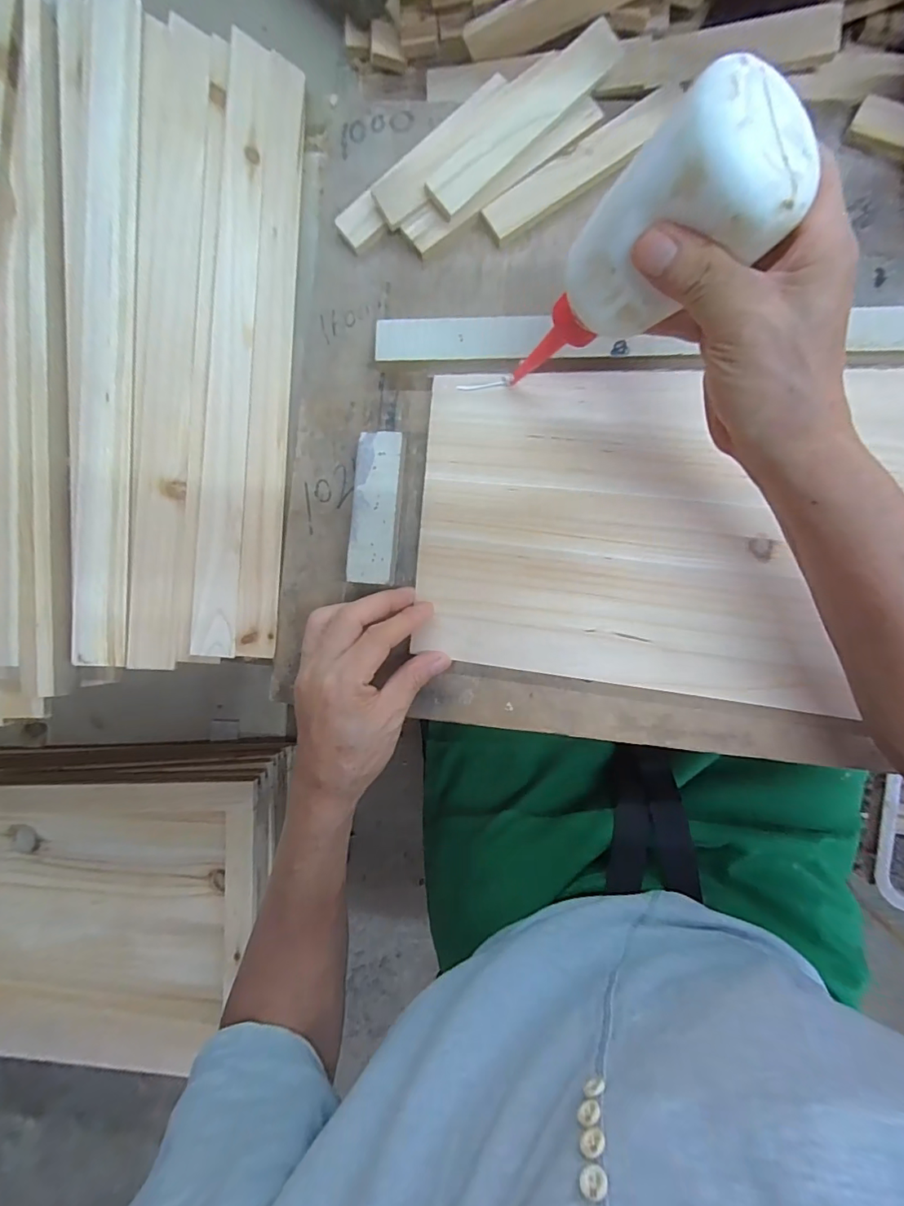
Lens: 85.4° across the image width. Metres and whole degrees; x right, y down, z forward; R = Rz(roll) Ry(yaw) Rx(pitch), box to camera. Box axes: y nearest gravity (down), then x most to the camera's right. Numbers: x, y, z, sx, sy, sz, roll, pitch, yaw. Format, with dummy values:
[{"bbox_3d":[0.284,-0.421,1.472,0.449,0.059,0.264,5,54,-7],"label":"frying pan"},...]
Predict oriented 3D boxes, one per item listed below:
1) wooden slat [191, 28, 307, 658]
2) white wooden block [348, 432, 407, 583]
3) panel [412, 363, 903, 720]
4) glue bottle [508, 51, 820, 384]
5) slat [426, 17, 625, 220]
[{"bbox_3d":[-0.143,-0.184,0.353,0.056,0.007,0.439,4,85,-31],"label":"wooden slat"},{"bbox_3d":[-0.052,-0.066,0.344,0.032,0.015,0.103,5,88,6],"label":"white wooden block"},{"bbox_3d":[0.192,-0.046,0.322,0.422,0.016,0.215,3,87,6],"label":"panel"},{"bbox_3d":[0.081,-0.158,0.248,0.055,0.162,0.051,-7,86,-22],"label":"glue bottle"},{"bbox_3d":[0.050,-0.329,0.334,0.159,0.007,0.032,-43,85,3],"label":"slat"}]

